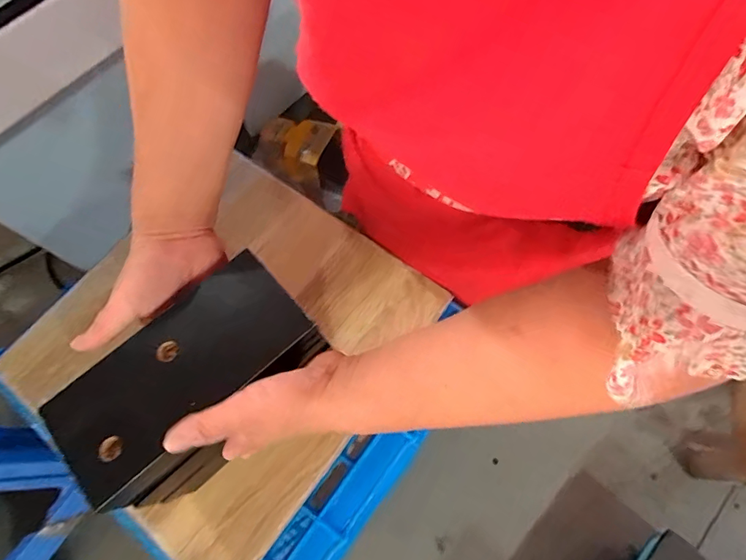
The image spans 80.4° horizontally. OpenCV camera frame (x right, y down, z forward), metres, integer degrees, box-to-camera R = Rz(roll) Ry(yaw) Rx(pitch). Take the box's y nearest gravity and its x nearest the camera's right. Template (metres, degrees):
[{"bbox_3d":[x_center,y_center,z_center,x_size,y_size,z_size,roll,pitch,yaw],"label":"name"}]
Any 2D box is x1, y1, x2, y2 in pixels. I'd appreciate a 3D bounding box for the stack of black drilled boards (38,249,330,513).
[{"bbox_3d":[-0.137,0.076,0.347,0.188,0.068,0.104,-43,72,-13],"label":"stack of black drilled boards"}]

